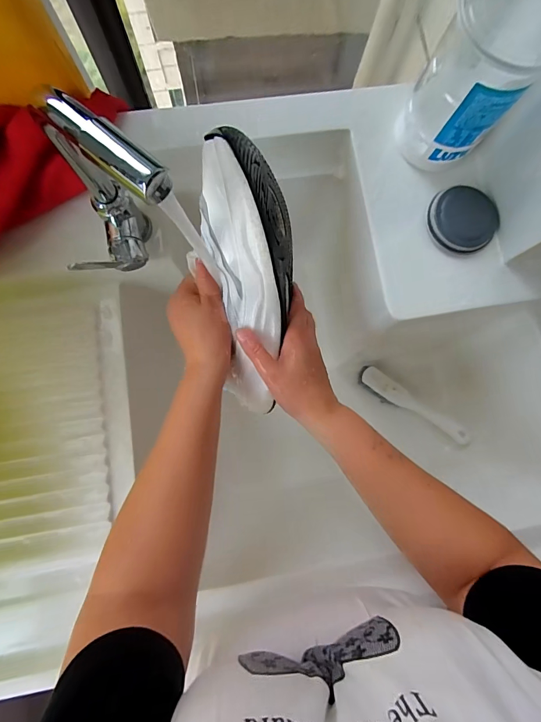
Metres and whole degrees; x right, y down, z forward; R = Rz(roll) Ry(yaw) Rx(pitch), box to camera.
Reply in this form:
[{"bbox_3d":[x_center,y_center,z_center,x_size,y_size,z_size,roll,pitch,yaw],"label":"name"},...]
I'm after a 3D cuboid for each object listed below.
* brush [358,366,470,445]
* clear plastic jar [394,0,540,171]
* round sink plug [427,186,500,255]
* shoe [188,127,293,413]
[{"bbox_3d":[0.246,0.077,0.640,0.203,0.056,0.044,39,83,1],"label":"brush"},{"bbox_3d":[0.207,-0.282,0.381,0.092,0.148,0.088,0,84,-3],"label":"clear plastic jar"},{"bbox_3d":[0.226,-0.167,0.432,0.073,0.026,0.079,0,84,-3],"label":"round sink plug"},{"bbox_3d":[-0.016,-0.069,0.369,0.085,0.082,0.271,-7,122,-4],"label":"shoe"}]

